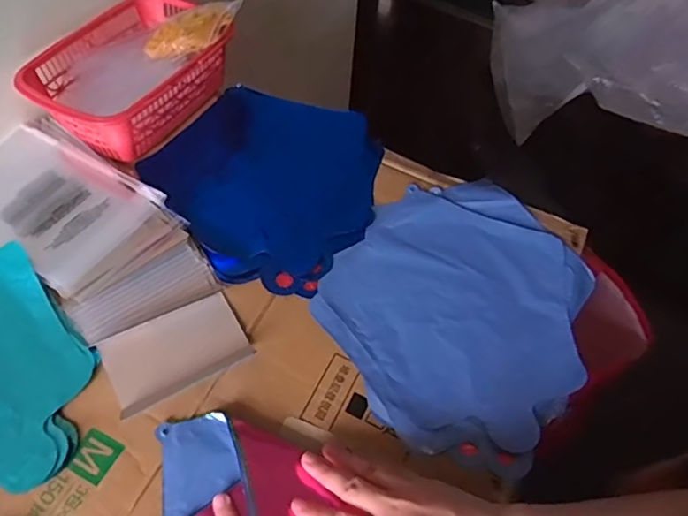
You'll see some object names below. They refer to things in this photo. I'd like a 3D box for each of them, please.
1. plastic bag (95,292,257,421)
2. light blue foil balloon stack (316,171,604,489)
[{"bbox_3d":[-0.141,0.077,0.469,0.112,0.008,0.075,-26,61,-20],"label":"plastic bag"},{"bbox_3d":[0.111,0.039,0.520,0.228,0.017,0.268,29,59,15],"label":"light blue foil balloon stack"}]

